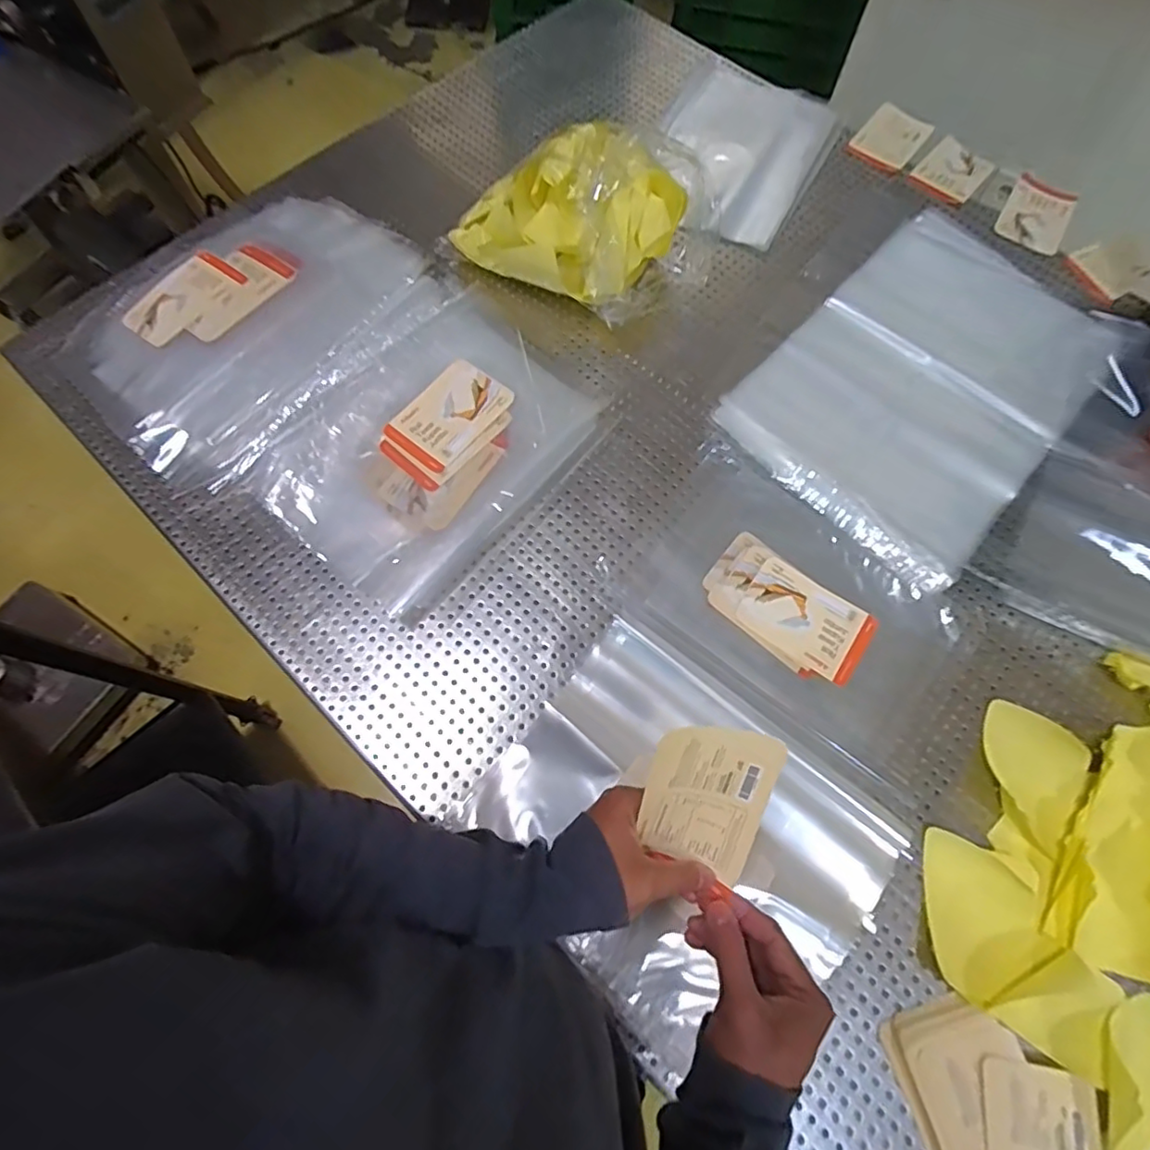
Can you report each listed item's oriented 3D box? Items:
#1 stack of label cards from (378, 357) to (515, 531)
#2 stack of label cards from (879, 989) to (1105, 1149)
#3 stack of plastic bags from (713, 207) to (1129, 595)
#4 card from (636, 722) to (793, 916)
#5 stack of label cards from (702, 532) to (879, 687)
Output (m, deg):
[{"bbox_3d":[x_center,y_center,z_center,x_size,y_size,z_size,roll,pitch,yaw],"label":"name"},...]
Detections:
[{"bbox_3d":[-0.142,-0.143,0.667,0.121,0.033,0.191,30,72,10],"label":"stack of label cards"},{"bbox_3d":[0.339,0.433,0.465,0.129,0.020,0.182,-16,70,-7],"label":"stack of label cards"},{"bbox_3d":[0.417,-0.233,0.709,0.307,0.019,0.446,40,74,13],"label":"stack of plastic bags"},{"bbox_3d":[0.084,0.148,0.391,0.078,0.012,0.107,13,112,-1],"label":"card"},{"bbox_3d":[0.222,0.037,0.627,0.171,0.013,0.093,35,73,12],"label":"stack of label cards"}]

